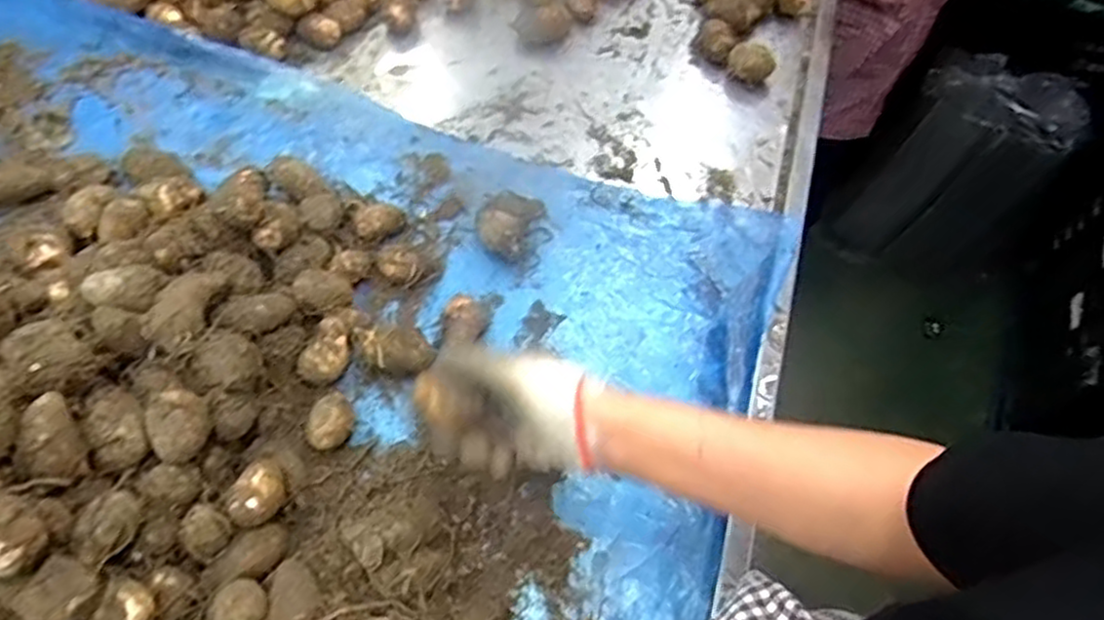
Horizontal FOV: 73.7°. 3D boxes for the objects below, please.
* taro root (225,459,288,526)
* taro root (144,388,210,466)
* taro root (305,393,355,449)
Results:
[{"bbox_3d":[-0.208,0.133,0.531,0.032,0.040,0.047,12,59,3],"label":"taro root"},{"bbox_3d":[-0.255,0.081,0.507,0.040,0.037,0.040,2,59,-3],"label":"taro root"},{"bbox_3d":[-0.175,0.089,0.582,0.040,0.026,0.035,-39,69,-23],"label":"taro root"}]

